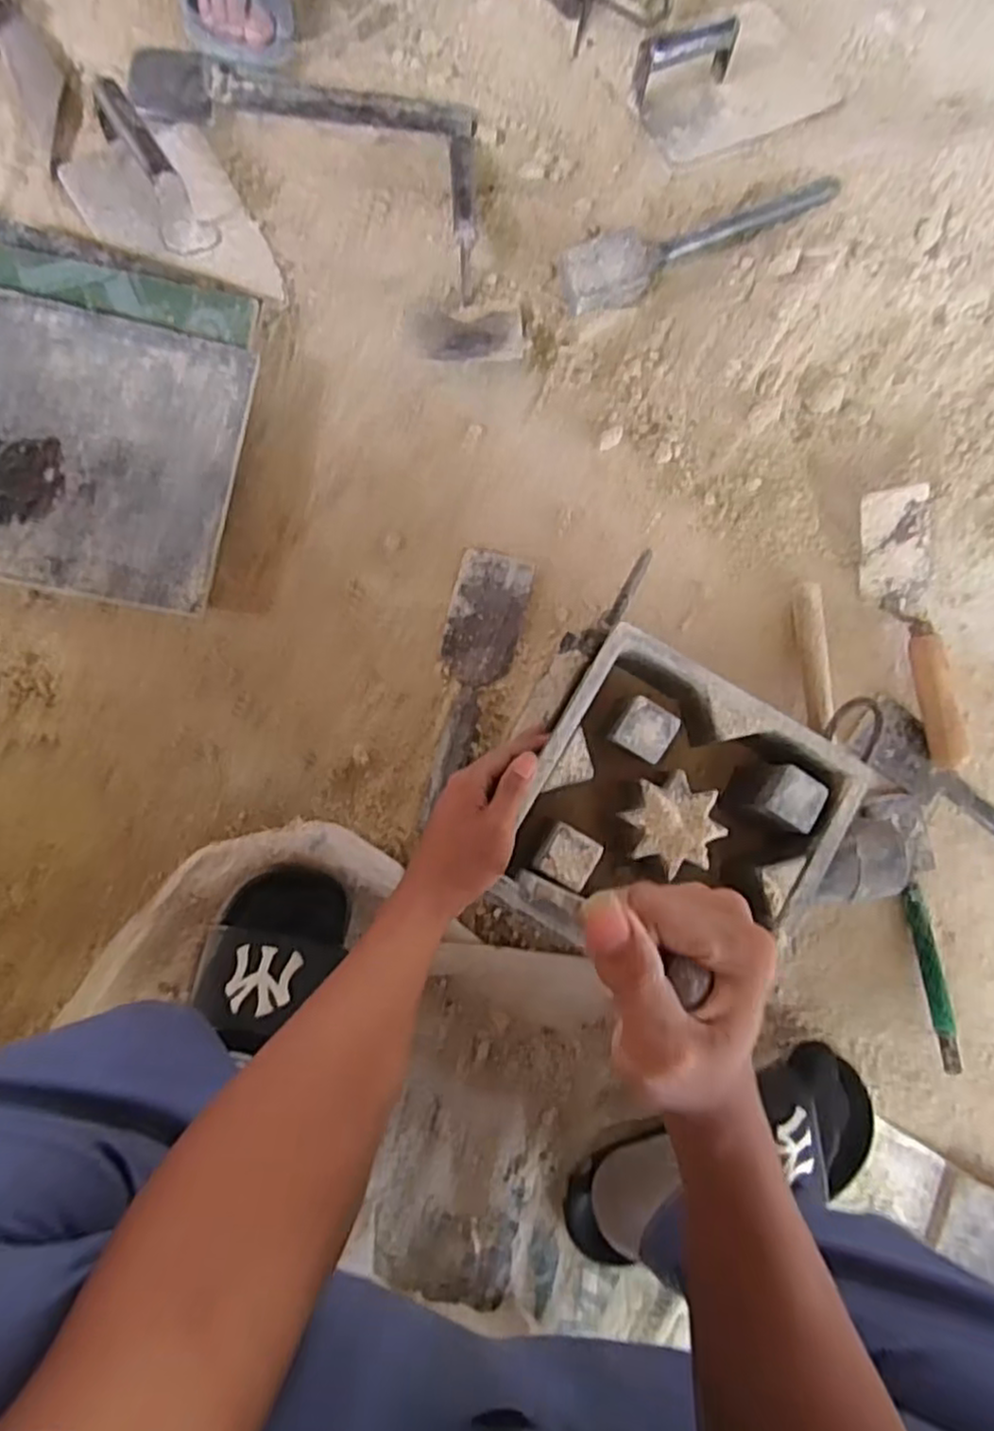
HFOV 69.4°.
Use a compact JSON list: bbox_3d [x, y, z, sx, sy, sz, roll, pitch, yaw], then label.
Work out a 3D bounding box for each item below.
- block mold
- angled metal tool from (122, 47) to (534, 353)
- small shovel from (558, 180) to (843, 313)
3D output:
[{"bbox_3d":[0.138,0.071,0.572,0.219,0.089,0.192,31,81,0],"label":"block mold"},{"bbox_3d":[-0.124,-0.547,0.702,0.503,0.050,0.239,44,81,2],"label":"angled metal tool"},{"bbox_3d":[0.193,-0.456,0.696,0.265,0.028,0.058,-16,97,0],"label":"small shovel"}]

